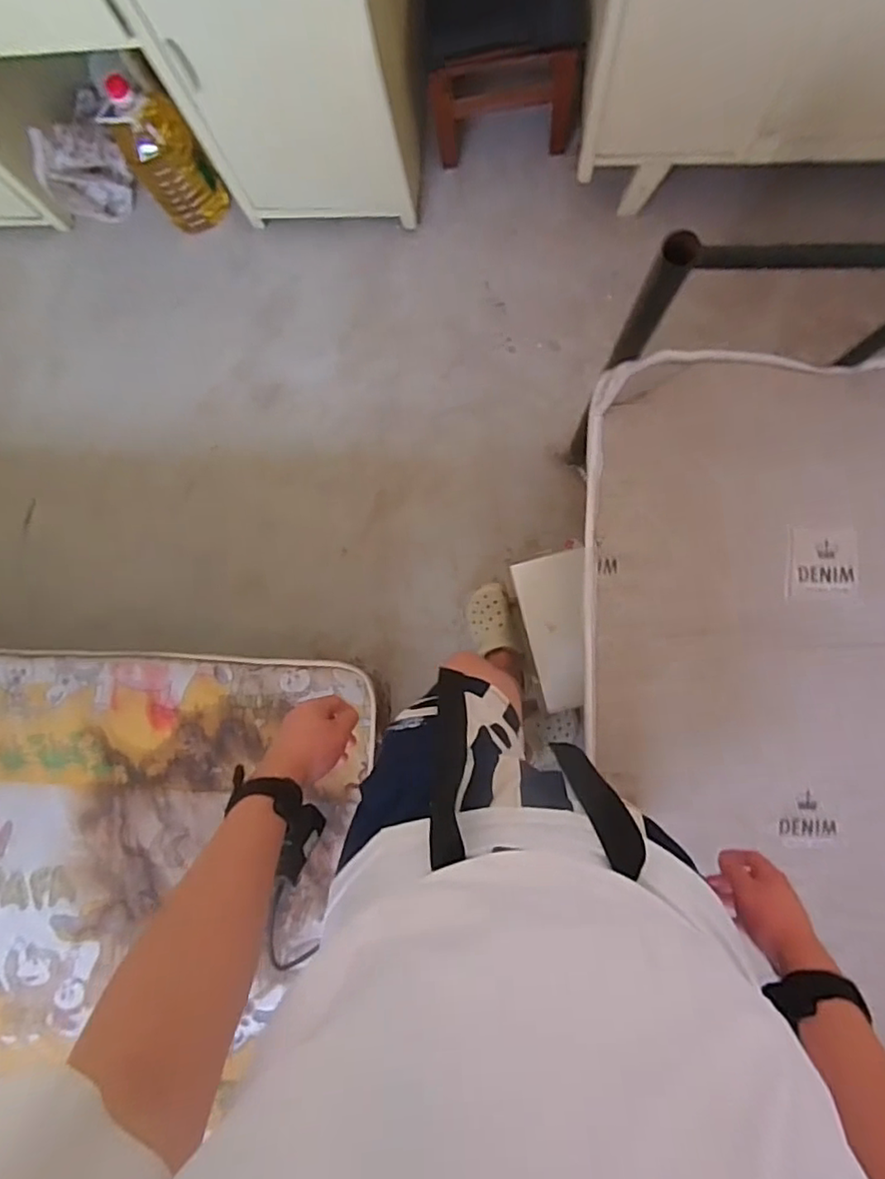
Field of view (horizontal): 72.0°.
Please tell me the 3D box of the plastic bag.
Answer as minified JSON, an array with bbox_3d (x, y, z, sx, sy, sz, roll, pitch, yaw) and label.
[{"bbox_3d":[-0.812,-0.954,1.369,0.165,0.224,0.115,-26,85,3],"label":"plastic bag"}]

